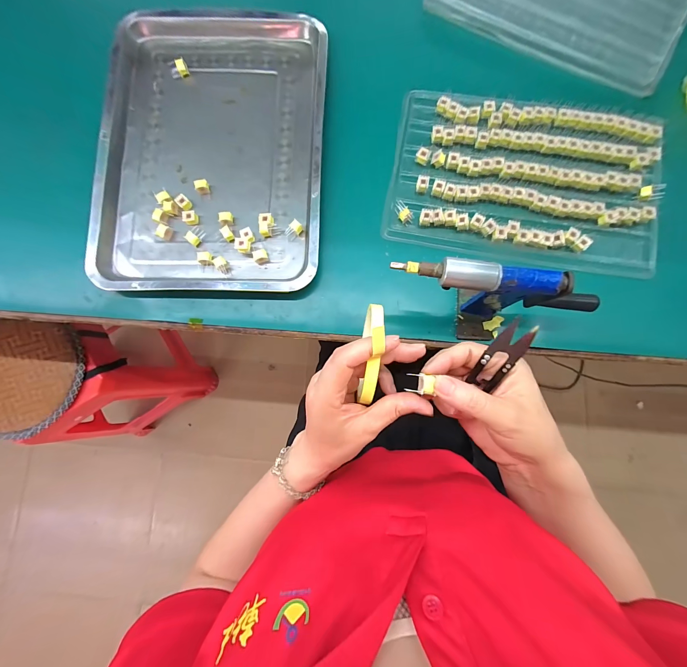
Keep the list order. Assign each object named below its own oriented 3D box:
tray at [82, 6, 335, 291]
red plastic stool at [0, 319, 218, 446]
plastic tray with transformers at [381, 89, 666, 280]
[{"bbox_3d":[-0.173,-0.245,0.388,0.287,0.030,0.390,2,83,2],"label":"tray"},{"bbox_3d":[-0.679,0.122,0.859,0.317,0.447,0.307,-35,83,-3],"label":"red plastic stool"},{"bbox_3d":[0.222,-0.193,0.368,0.322,0.018,0.205,9,83,3],"label":"plastic tray with transformers"}]

